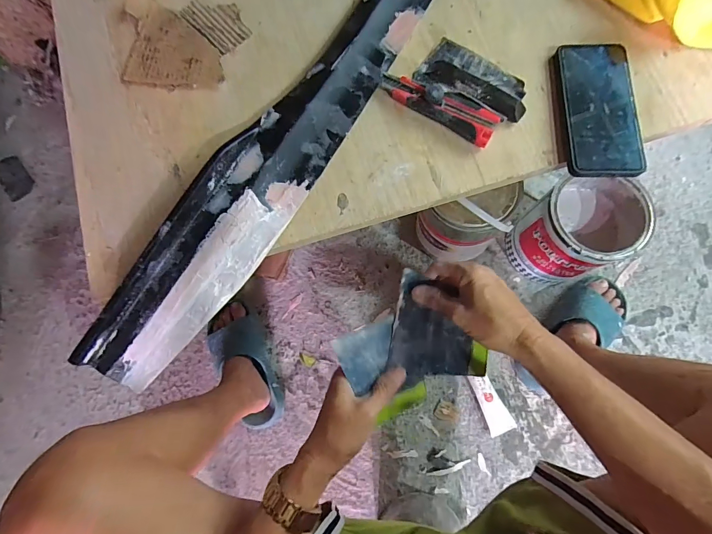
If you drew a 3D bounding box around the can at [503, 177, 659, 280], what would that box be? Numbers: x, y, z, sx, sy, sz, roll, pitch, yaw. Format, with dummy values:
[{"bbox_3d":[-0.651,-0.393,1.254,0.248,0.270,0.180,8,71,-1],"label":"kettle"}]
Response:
[{"bbox_3d":[0.416,-0.071,0.688,0.184,0.203,0.159,-24,76,-3],"label":"can"}]

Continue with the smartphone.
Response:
[{"bbox_3d":[0.272,-0.179,0.407,0.079,0.014,0.163,1,77,3],"label":"smartphone"}]

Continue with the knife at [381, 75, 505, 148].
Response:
[{"bbox_3d":[0.093,-0.185,0.409,0.140,0.027,0.036,29,80,9],"label":"knife"}]

